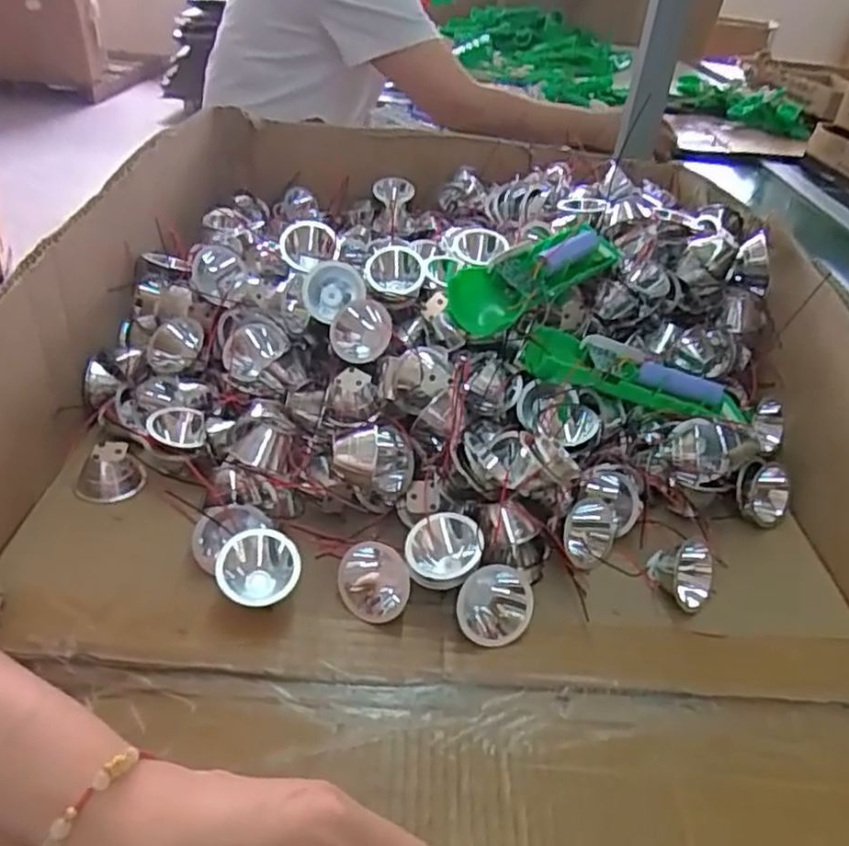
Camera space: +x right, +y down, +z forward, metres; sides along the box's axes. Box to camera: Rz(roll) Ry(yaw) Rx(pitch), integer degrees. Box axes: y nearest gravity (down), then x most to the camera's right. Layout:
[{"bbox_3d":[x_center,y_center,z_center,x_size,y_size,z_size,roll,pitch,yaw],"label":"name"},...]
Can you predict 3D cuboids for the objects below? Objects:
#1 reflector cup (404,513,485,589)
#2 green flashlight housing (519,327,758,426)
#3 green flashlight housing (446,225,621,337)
[{"bbox_3d":[0.011,0.079,0.417,0.042,0.038,0.039,3,35,-2],"label":"reflector cup"},{"bbox_3d":[0.155,-0.031,0.505,0.176,0.028,0.049,15,37,-8],"label":"green flashlight housing"},{"bbox_3d":[0.086,-0.108,0.524,0.155,0.043,0.045,-27,46,-37],"label":"green flashlight housing"}]

